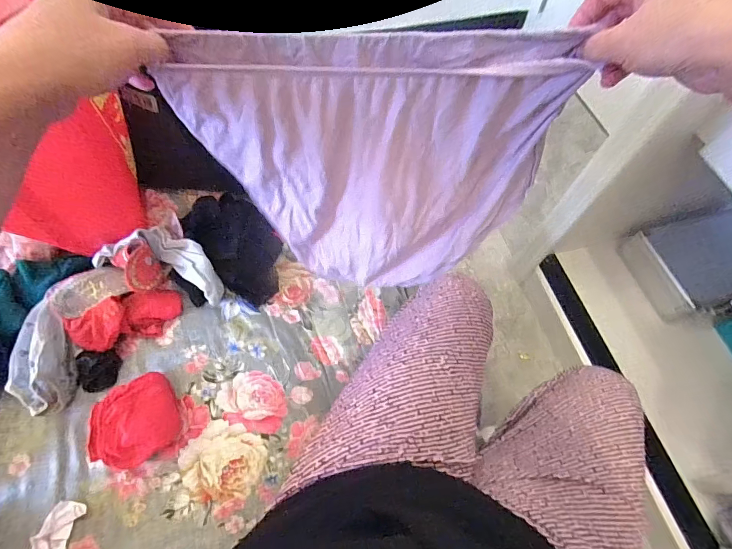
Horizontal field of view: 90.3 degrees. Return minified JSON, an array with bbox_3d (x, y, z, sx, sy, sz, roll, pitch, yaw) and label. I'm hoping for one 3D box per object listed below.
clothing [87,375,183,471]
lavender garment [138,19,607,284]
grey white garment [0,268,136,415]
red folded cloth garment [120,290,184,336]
[{"bbox_3d":[-0.288,0.183,0.459,0.087,0.047,0.105,-11,63,-7],"label":"clothing"},{"bbox_3d":[0.010,-0.088,0.375,0.327,0.260,0.080,-2,63,-2],"label":"lavender garment"},{"bbox_3d":[-0.399,0.080,0.494,0.076,0.070,0.190,15,63,7],"label":"grey white garment"},{"bbox_3d":[-0.302,0.052,0.518,0.066,0.039,0.067,-3,63,-3],"label":"red folded cloth garment"}]

